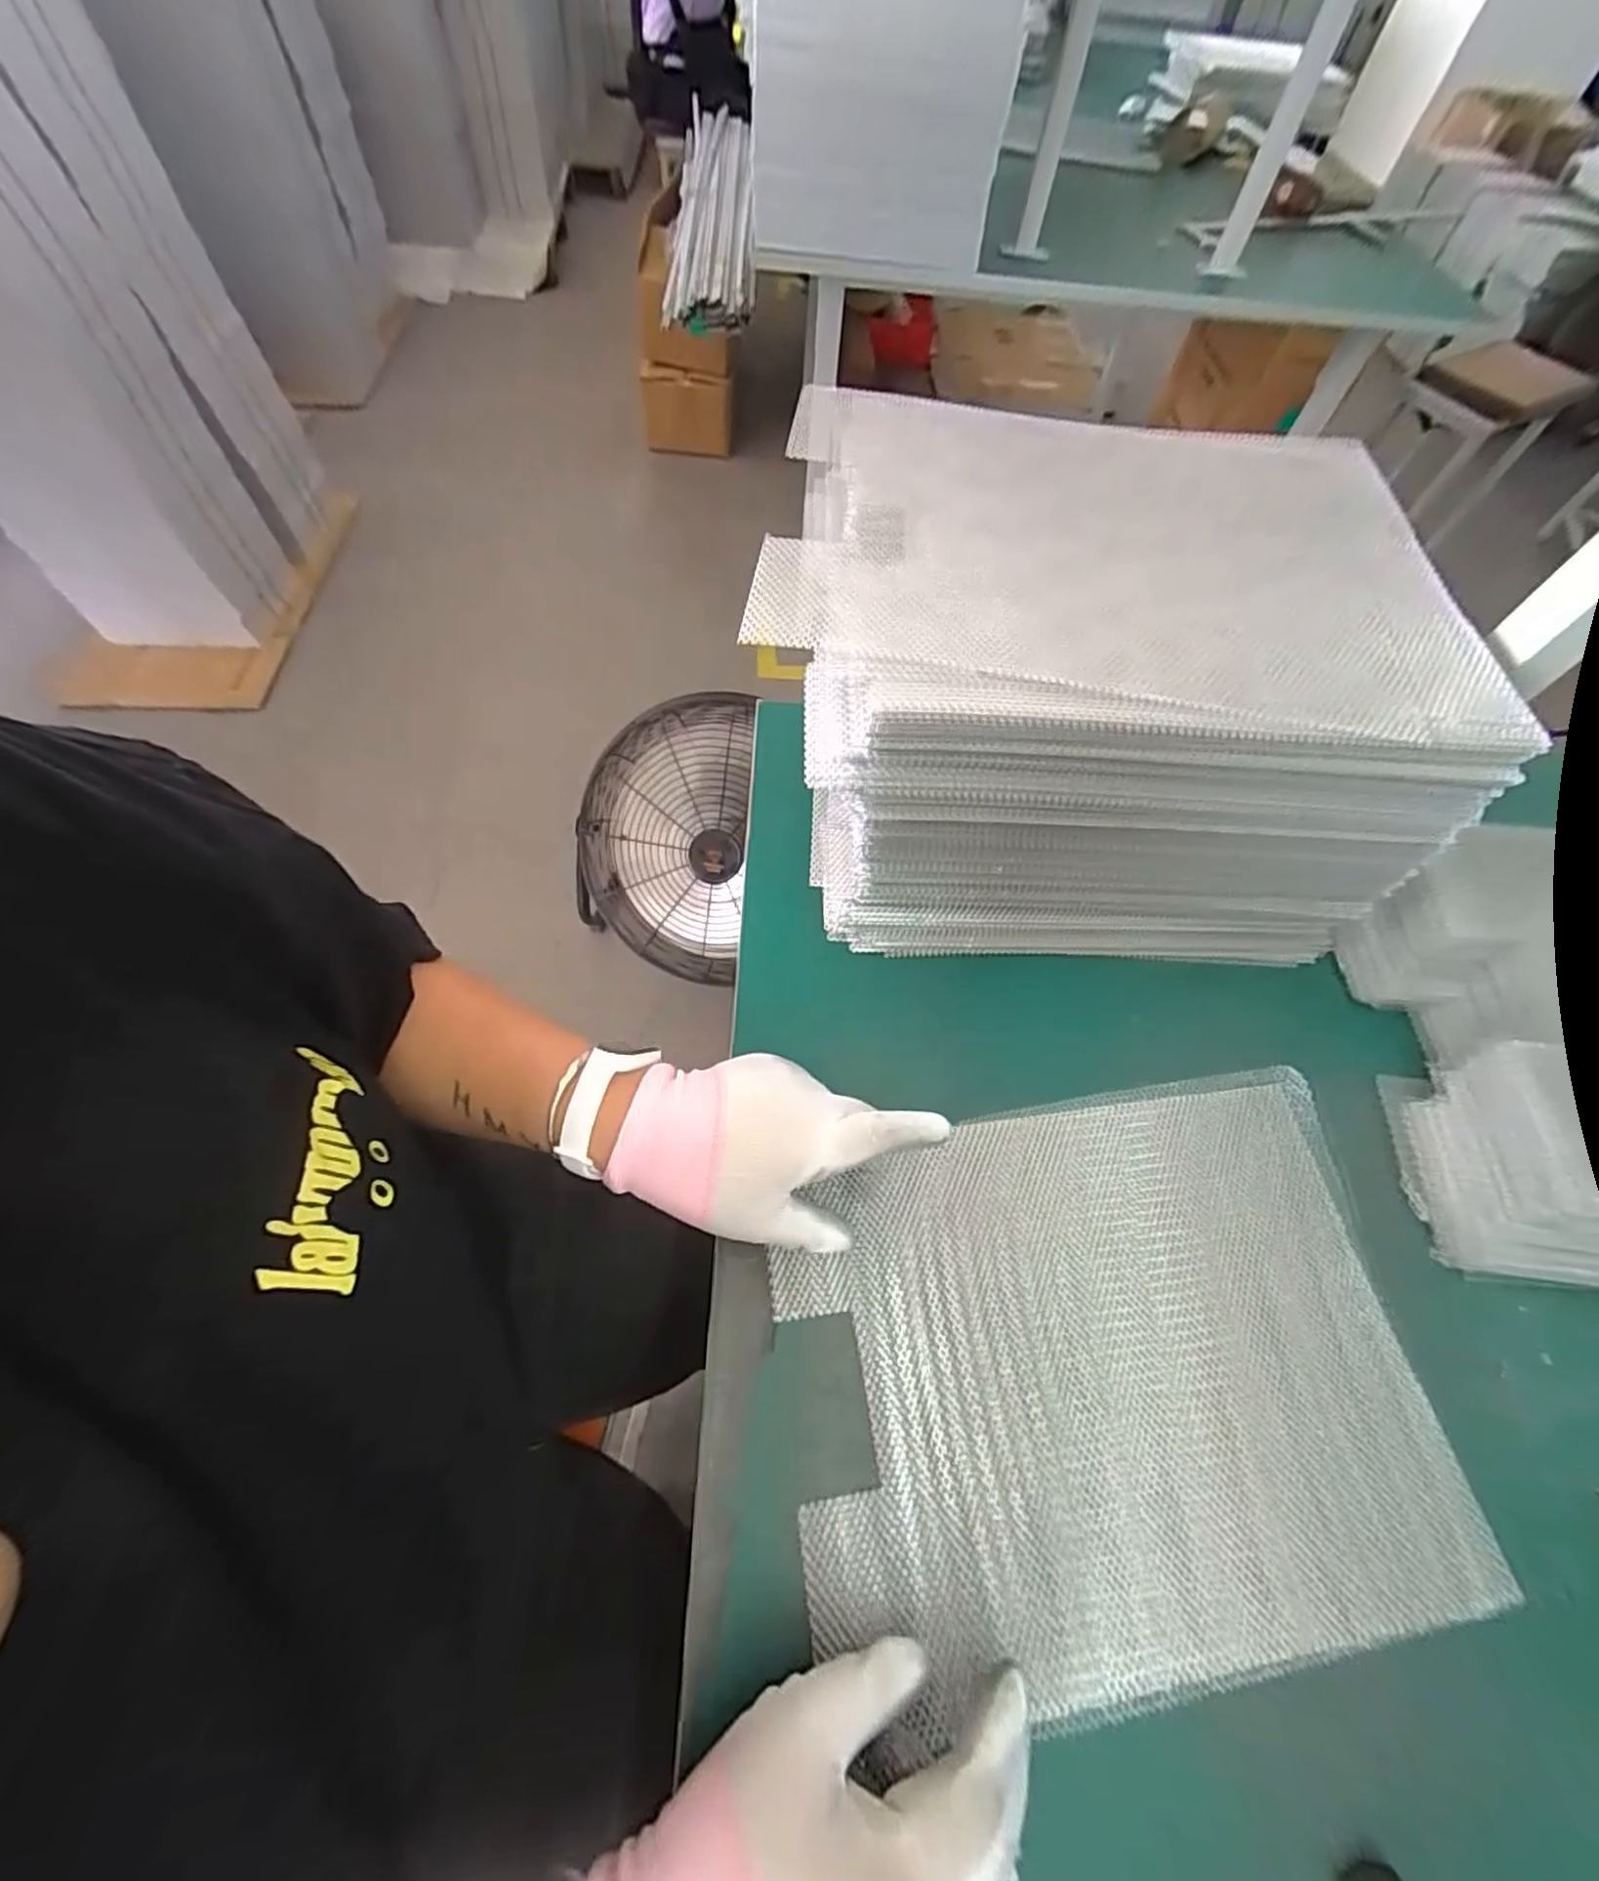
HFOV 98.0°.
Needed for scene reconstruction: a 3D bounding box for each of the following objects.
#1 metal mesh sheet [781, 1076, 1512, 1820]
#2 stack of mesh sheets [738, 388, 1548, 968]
[{"bbox_3d":[0.154,0.208,0.350,0.312,0.040,0.244,-6,61,-7],"label":"metal mesh sheet"},{"bbox_3d":[0.173,-0.150,0.458,0.378,0.194,0.255,2,60,-3],"label":"stack of mesh sheets"}]

